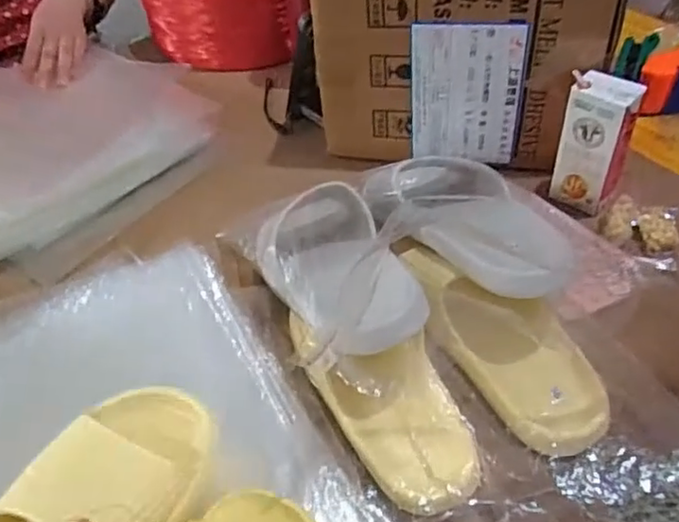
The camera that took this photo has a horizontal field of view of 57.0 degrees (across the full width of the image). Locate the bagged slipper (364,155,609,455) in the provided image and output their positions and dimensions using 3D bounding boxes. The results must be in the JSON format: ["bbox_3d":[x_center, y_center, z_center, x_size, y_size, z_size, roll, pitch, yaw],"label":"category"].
[{"bbox_3d":[0.127,0.016,0.517,0.112,0.079,0.281,-21,68,-13],"label":"bagged slipper"}]

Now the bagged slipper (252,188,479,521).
[{"bbox_3d":[0.016,0.043,0.489,0.103,0.080,0.299,-20,65,-12],"label":"bagged slipper"}]

